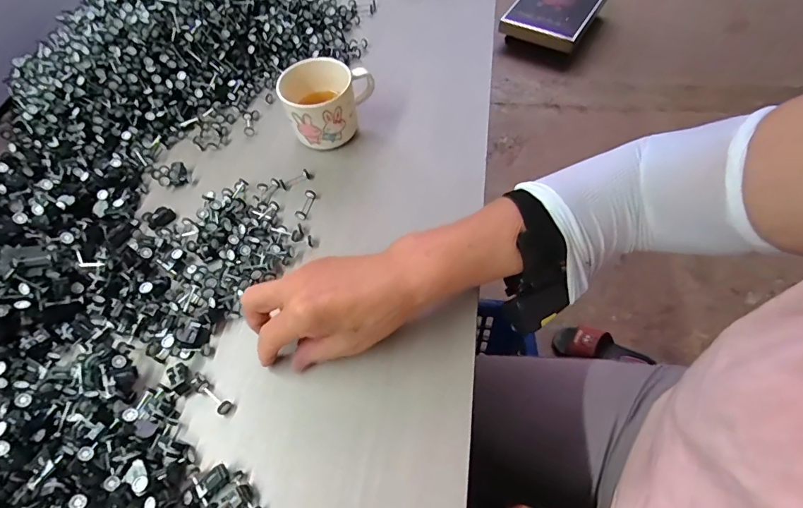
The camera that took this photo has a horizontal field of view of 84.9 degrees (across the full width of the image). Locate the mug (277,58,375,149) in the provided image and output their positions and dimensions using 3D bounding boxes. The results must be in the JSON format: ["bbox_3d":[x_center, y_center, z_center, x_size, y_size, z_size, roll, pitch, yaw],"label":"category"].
[{"bbox_3d":[-0.078,-0.166,0.468,0.092,0.062,0.087,-16,59,-5],"label":"mug"}]

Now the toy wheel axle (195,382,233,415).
[{"bbox_3d":[-0.144,0.111,0.337,0.032,0.008,0.011,33,65,19],"label":"toy wheel axle"}]

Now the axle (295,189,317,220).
[{"bbox_3d":[-0.094,-0.049,0.433,0.011,0.008,0.033,13,60,10],"label":"axle"}]

